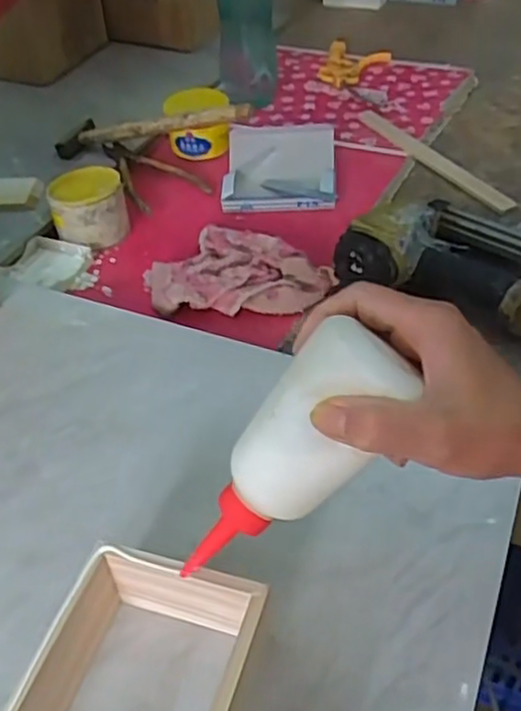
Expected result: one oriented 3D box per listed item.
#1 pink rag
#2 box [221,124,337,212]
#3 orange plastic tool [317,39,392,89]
[{"bbox_3d":[-0.021,-0.082,0.661,0.178,0.035,0.115,-1,43,2],"label":"pink rag"},{"bbox_3d":[0.022,-0.218,0.790,0.126,0.039,0.136,3,43,6],"label":"box"},{"bbox_3d":[0.140,-0.430,1.024,0.097,0.025,0.132,7,44,11],"label":"orange plastic tool"}]

